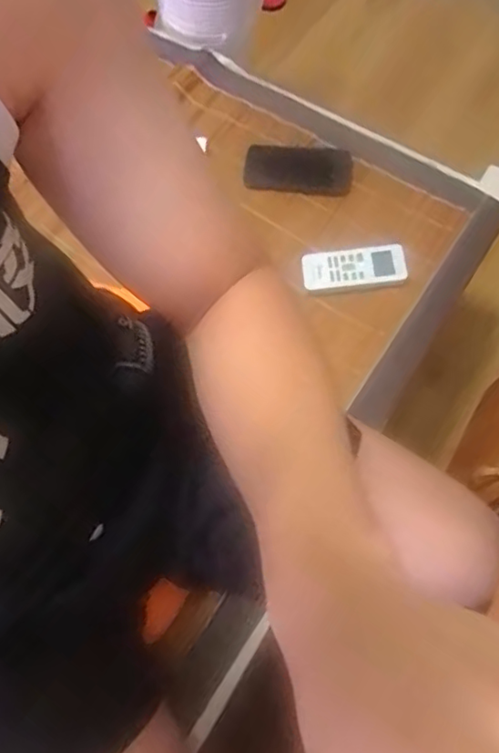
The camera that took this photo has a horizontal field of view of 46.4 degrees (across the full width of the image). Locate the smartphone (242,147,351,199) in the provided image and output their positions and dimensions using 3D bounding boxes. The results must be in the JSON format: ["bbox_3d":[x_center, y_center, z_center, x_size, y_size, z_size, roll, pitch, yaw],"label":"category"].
[{"bbox_3d":[0.069,-0.298,0.847,0.155,0.011,0.090,8,64,10],"label":"smartphone"}]

